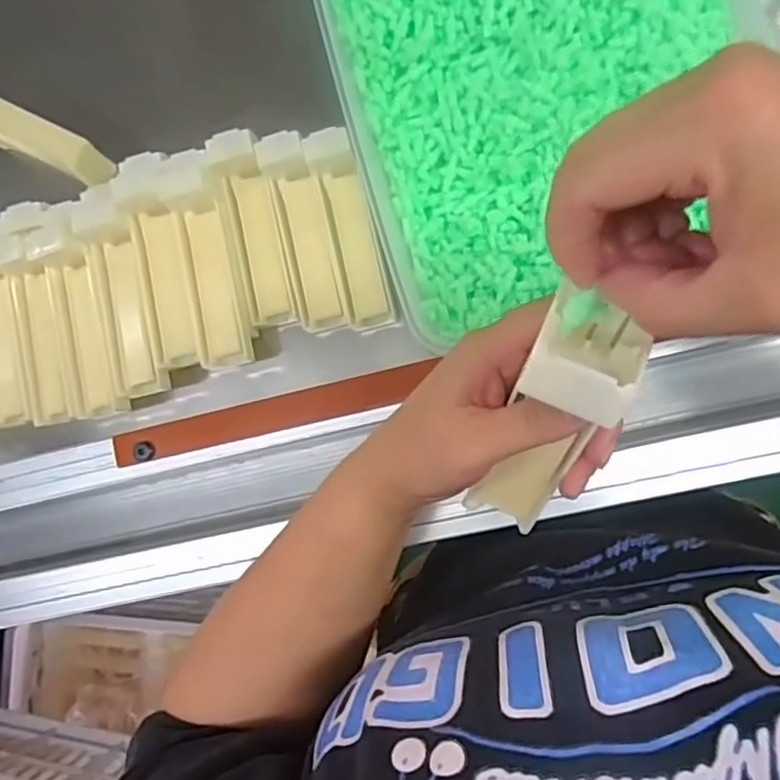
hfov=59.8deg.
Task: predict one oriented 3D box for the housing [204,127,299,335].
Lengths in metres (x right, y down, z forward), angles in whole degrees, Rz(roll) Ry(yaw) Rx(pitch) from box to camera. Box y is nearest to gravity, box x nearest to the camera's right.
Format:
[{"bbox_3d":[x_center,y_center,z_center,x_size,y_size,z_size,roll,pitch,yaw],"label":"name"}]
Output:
[{"bbox_3d":[-0.103,-0.120,0.510,0.036,0.037,0.141,-12,86,7],"label":"housing"}]

